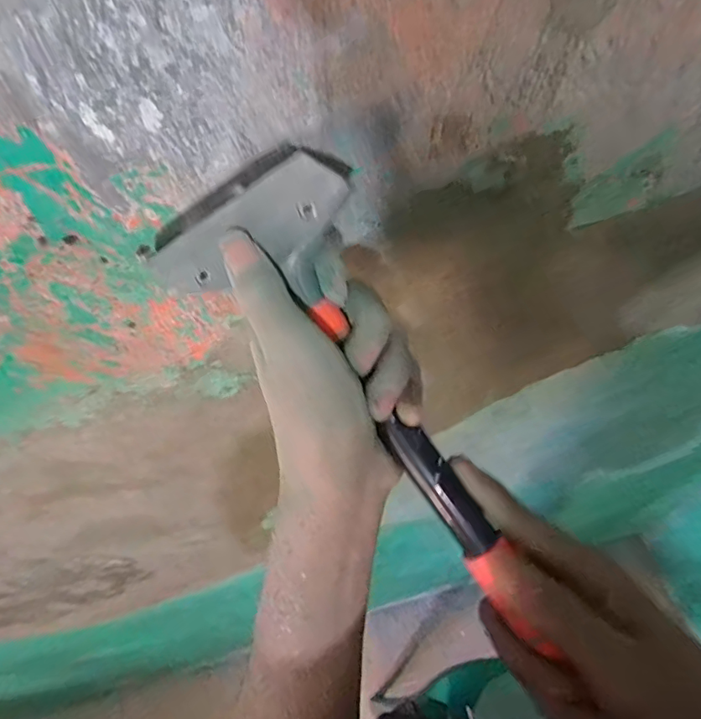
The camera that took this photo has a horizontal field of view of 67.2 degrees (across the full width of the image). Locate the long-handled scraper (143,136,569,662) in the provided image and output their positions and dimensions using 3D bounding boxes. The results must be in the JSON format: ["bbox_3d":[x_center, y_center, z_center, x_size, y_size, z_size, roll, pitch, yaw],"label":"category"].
[{"bbox_3d":[0.011,0.020,0.249,0.092,0.063,0.247,-33,94,-17],"label":"long-handled scraper"}]

